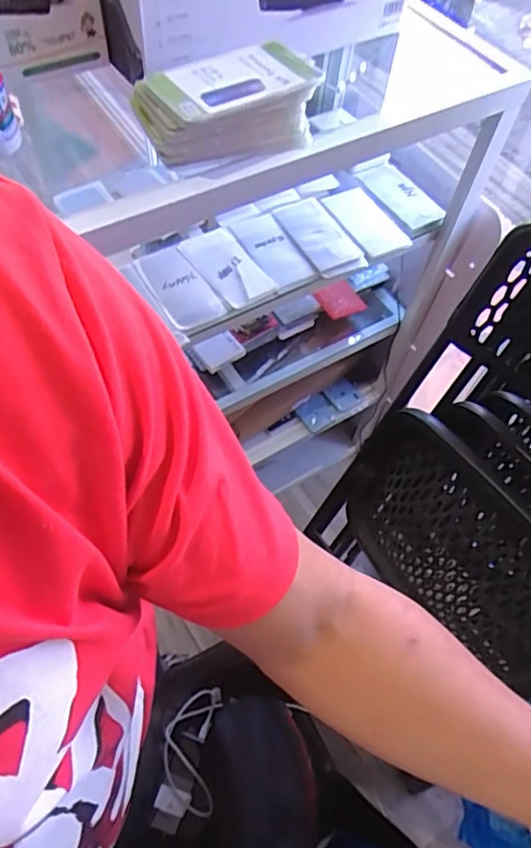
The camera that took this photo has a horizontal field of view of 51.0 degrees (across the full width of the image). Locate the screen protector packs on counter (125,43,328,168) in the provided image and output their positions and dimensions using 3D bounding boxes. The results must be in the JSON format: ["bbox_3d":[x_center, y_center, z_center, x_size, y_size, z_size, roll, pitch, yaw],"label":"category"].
[{"bbox_3d":[-0.037,-0.324,0.581,0.169,0.083,0.073,-28,65,-19],"label":"screen protector packs on counter"}]

